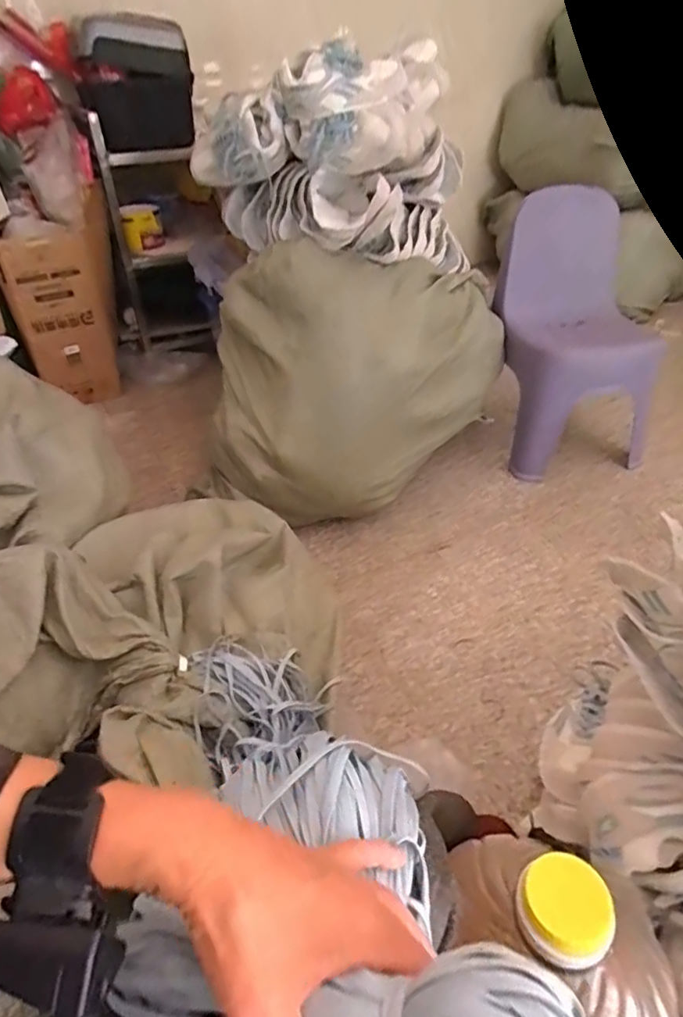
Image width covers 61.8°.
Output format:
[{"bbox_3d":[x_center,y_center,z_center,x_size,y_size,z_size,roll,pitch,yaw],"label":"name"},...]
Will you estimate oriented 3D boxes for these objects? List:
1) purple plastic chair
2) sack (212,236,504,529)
[{"bbox_3d":[0.566,-0.397,1.359,0.335,0.551,0.336,-5,39,-5],"label":"purple plastic chair"},{"bbox_3d":[0.026,-0.307,1.270,0.437,0.489,0.641,27,46,30],"label":"sack"}]

